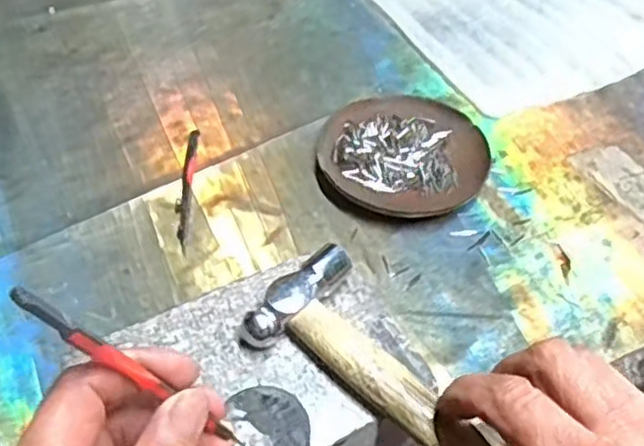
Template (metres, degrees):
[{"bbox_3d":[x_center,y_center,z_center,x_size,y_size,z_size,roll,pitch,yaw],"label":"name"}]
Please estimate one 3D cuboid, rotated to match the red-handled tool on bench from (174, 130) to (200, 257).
[{"bbox_3d":[-0.091,-0.025,0.458,0.010,0.005,0.108,1,49,-3],"label":"red-handled tool on bench"}]

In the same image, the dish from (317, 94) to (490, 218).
[{"bbox_3d":[0.057,-0.050,0.484,0.113,0.015,0.105,2,49,-2],"label":"dish"}]

